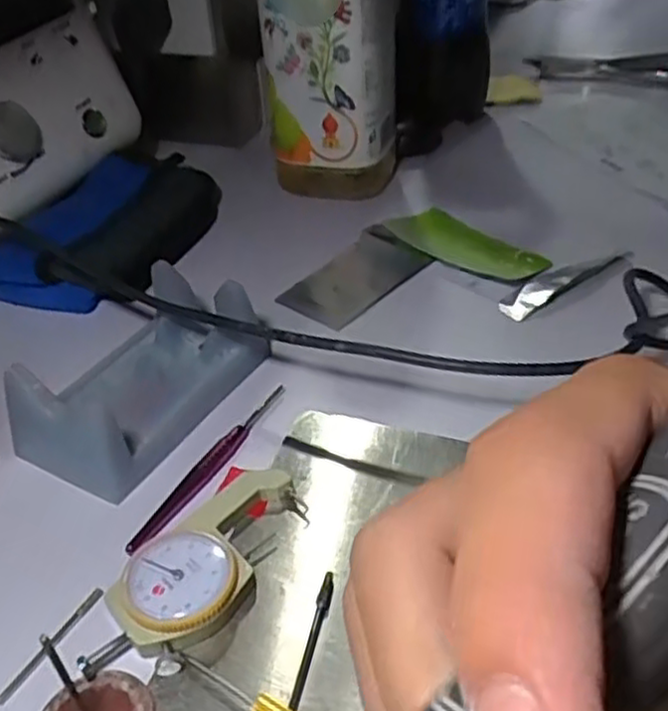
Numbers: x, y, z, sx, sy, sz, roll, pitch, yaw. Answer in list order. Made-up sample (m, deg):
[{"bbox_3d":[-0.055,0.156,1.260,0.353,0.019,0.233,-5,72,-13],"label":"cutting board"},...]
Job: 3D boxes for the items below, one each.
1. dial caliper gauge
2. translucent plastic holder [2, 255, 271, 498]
[{"bbox_3d":[-0.043,0.072,0.254,0.040,0.012,0.090,21,45,28],"label":"dial caliper gauge"},{"bbox_3d":[-0.083,0.006,0.321,0.066,0.038,0.106,20,45,28],"label":"translucent plastic holder"}]

